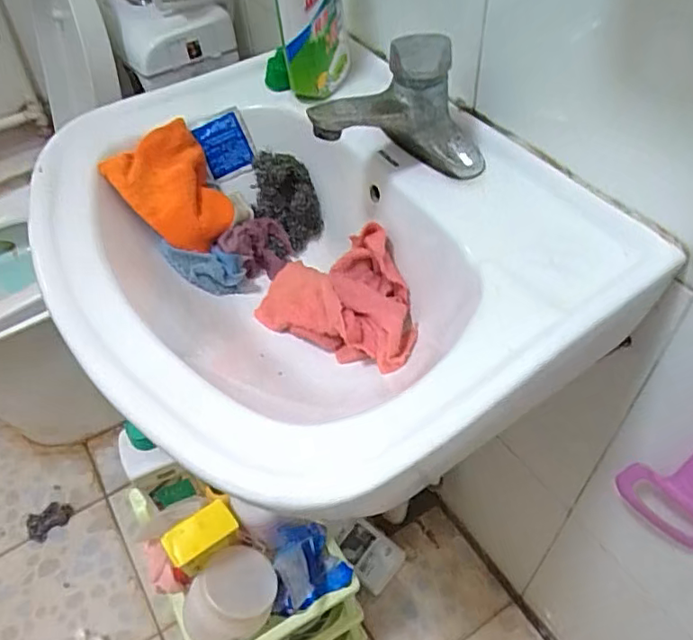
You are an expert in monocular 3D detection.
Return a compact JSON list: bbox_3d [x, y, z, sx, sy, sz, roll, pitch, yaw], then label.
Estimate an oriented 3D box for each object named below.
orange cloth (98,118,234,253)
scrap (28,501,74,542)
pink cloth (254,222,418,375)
[{"bbox_3d":[-0.164,-0.135,0.583,0.118,0.032,0.109,46,47,-15],"label":"orange cloth"},{"bbox_3d":[-0.591,0.398,1.157,0.087,0.024,0.054,-37,56,-24],"label":"scrap"},{"bbox_3d":[-0.004,-0.026,0.551,0.166,0.073,0.099,24,56,23],"label":"pink cloth"}]

